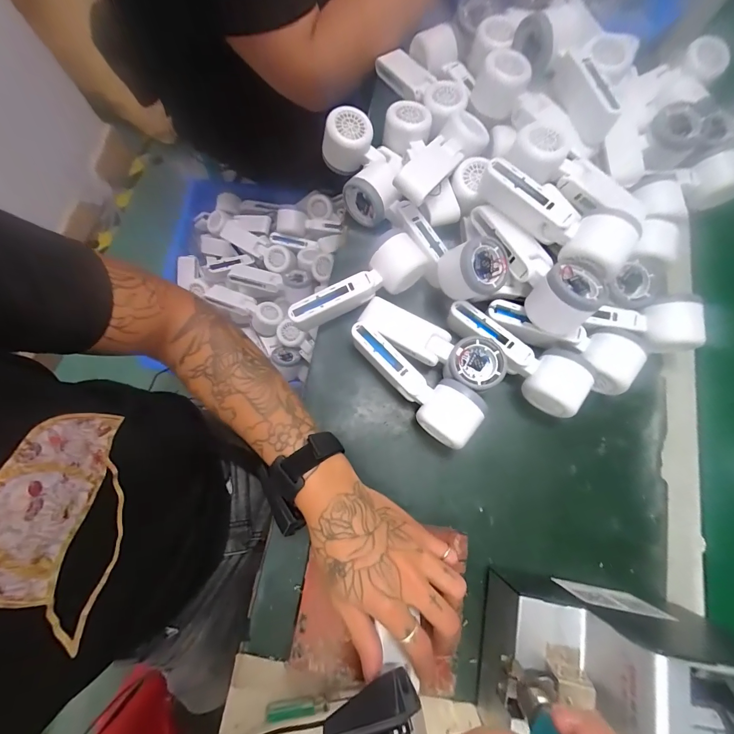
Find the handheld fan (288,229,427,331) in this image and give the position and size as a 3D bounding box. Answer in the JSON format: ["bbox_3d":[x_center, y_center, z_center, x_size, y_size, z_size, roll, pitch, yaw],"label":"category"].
[{"bbox_3d":[-0.014,-0.098,0.412,0.162,0.047,0.052,-26,78,-7],"label":"handheld fan"}]

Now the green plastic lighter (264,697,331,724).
[{"bbox_3d":[-0.065,0.315,0.330,0.057,0.017,0.010,-11,77,-4],"label":"green plastic lighter"}]

